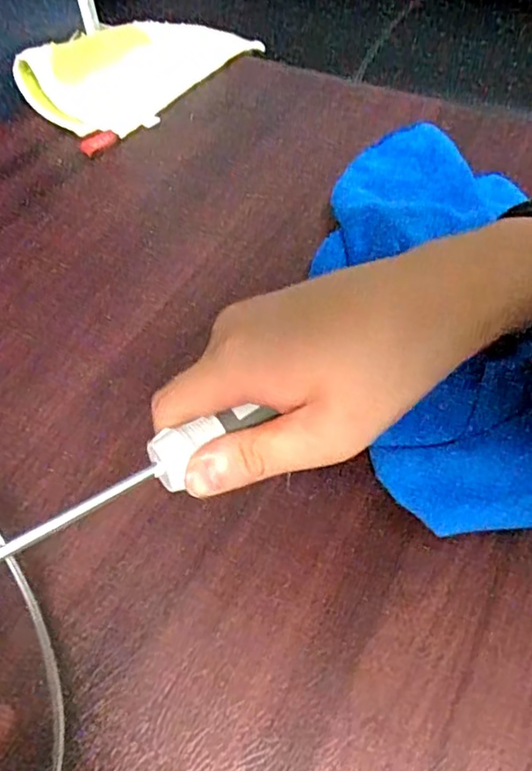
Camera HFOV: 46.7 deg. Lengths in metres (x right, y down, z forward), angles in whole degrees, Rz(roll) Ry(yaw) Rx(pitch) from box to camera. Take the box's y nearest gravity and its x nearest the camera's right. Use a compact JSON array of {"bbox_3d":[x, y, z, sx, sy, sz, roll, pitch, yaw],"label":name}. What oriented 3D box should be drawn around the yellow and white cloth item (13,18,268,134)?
[{"bbox_3d":[-0.121,-0.320,0.614,0.140,0.048,0.240,20,56,18],"label":"yellow and white cloth item"}]

